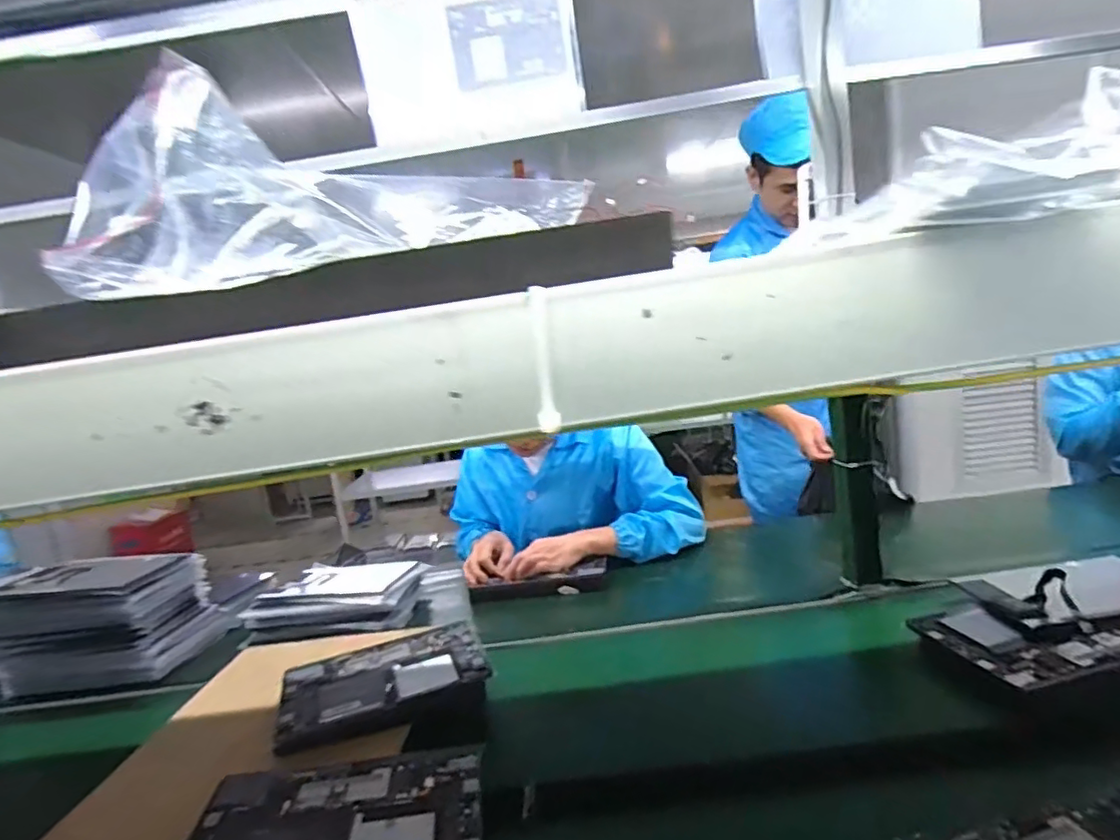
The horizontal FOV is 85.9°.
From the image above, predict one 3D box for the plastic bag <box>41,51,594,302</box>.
[{"bbox_3d":[-0.127,-0.117,0.347,0.250,0.080,0.140,-15,11,-42],"label":"plastic bag"}]

